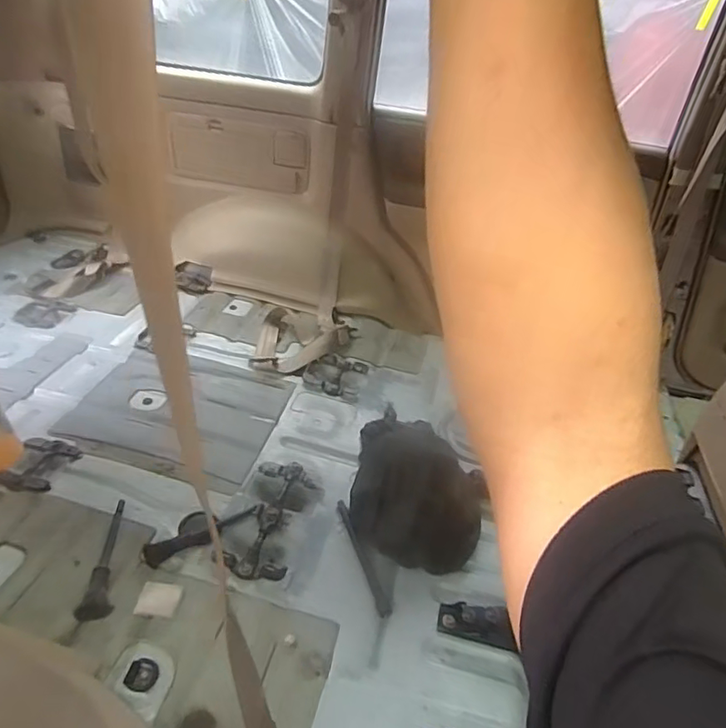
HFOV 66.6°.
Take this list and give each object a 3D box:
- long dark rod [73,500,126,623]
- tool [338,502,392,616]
[{"bbox_3d":[-0.425,0.316,0.906,0.051,0.038,0.203,-2,33,-12],"label":"long dark rod"},{"bbox_3d":[-0.003,0.335,0.985,0.020,0.016,0.236,-8,35,-20],"label":"tool"}]

